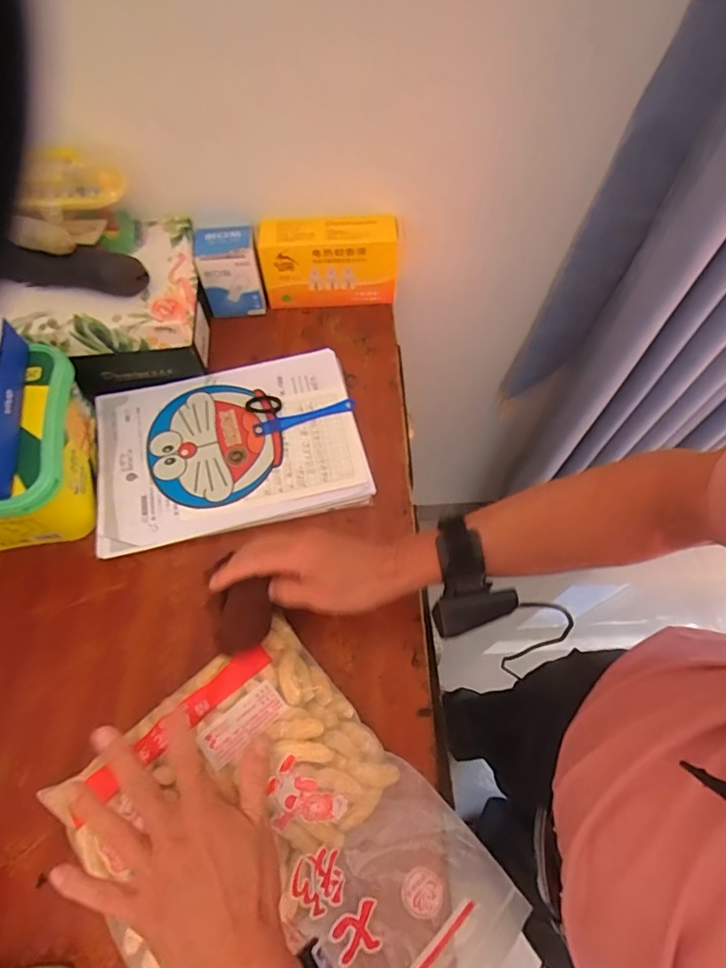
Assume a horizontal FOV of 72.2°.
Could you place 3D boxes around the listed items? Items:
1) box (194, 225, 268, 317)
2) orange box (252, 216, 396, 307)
[{"bbox_3d":[-0.176,-0.282,0.664,0.077,0.099,0.056,-10,63,-5],"label":"box"},{"bbox_3d":[-0.045,-0.298,0.668,0.177,0.105,0.052,-3,63,-1],"label":"orange box"}]

